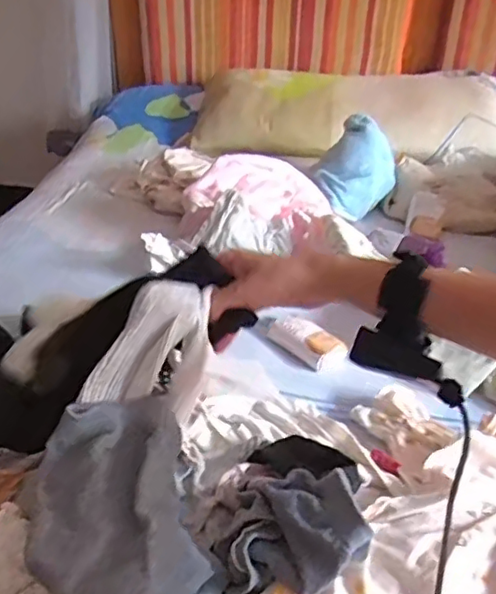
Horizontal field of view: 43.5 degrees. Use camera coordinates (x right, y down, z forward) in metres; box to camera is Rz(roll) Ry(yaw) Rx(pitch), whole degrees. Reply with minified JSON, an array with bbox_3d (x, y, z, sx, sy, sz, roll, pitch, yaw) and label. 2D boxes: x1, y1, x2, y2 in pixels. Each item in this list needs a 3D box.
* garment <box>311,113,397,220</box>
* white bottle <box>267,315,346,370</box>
[{"bbox_3d":[0.189,-0.231,1.085,0.131,0.112,0.171,16,38,17],"label":"garment"},{"bbox_3d":[0.079,0.057,0.781,0.104,0.031,0.041,30,44,33],"label":"white bottle"}]

